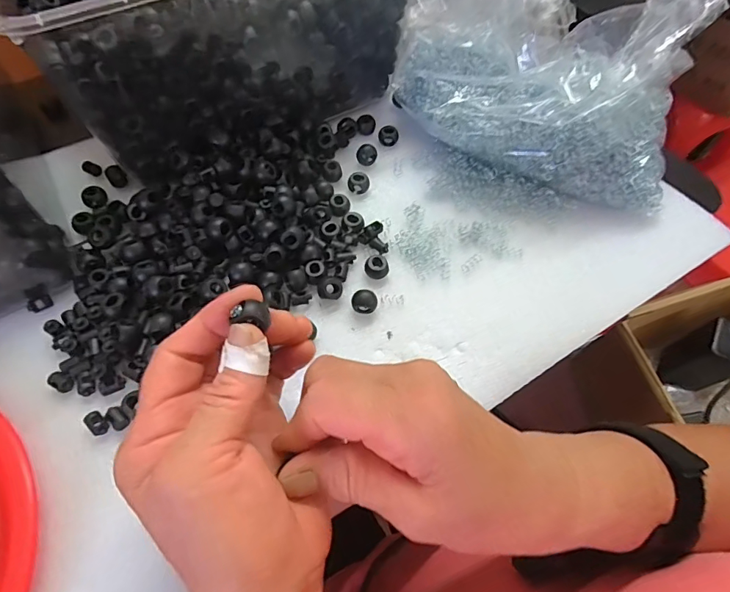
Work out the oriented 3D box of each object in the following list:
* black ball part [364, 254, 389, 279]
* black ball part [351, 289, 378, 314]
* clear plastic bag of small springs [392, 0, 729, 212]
[{"bbox_3d":[0.008,-0.021,0.322,0.015,0.012,0.013,-22,63,-13],"label":"black ball part"},{"bbox_3d":[0.000,0.004,0.309,0.017,0.013,0.013,17,61,8],"label":"black ball part"},{"bbox_3d":[0.134,-0.176,0.350,0.222,0.119,0.146,12,61,5],"label":"clear plastic bag of small springs"}]

